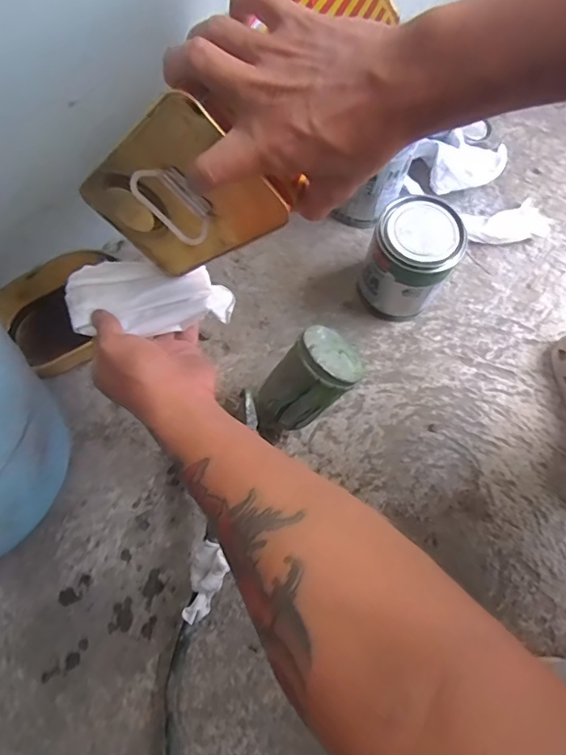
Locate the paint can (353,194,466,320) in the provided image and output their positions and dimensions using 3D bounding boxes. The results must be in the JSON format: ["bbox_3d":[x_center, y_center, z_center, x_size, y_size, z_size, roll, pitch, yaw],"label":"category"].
[{"bbox_3d":[0.158,-0.145,0.641,0.100,0.137,0.105,29,73,8],"label":"paint can"}]

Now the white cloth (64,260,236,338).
[{"bbox_3d":[-0.112,-0.070,0.433,0.135,0.022,0.070,1,71,-11],"label":"white cloth"}]

